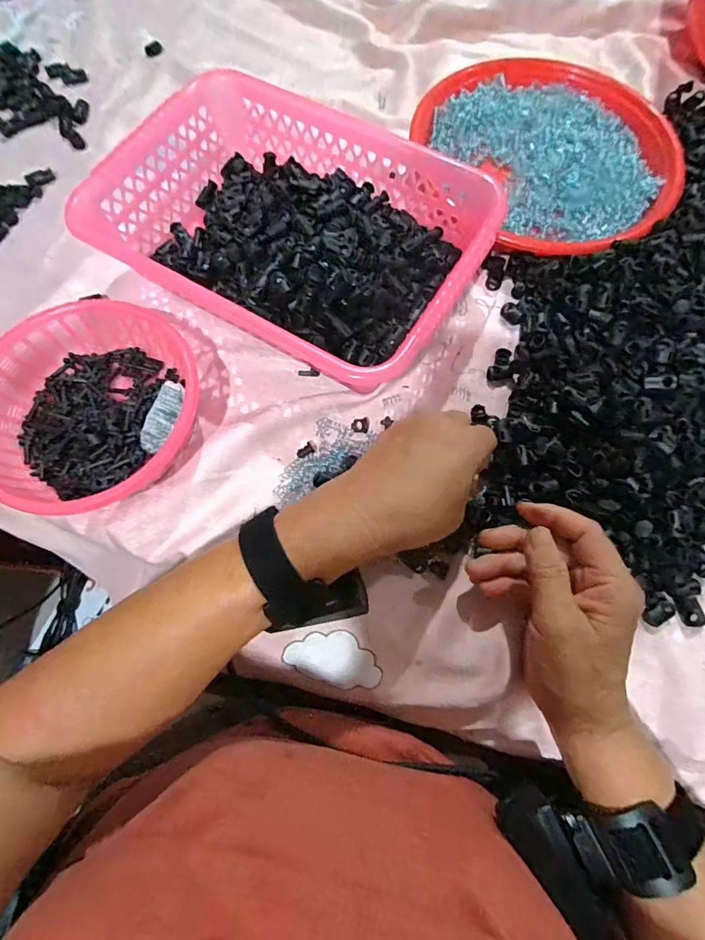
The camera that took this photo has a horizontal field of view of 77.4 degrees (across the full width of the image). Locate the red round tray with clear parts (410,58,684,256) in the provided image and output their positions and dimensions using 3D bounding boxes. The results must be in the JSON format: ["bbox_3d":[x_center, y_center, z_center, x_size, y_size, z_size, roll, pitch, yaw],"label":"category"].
[{"bbox_3d":[0.199,-0.318,0.434,0.223,0.031,0.253,-35,75,-10],"label":"red round tray with clear parts"}]

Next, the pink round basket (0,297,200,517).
[{"bbox_3d":[-0.202,-0.049,0.344,0.166,0.050,0.172,0,72,1],"label":"pink round basket"}]

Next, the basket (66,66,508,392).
[{"bbox_3d":[-0.048,-0.203,0.380,0.307,0.071,0.199,30,75,10],"label":"basket"}]

